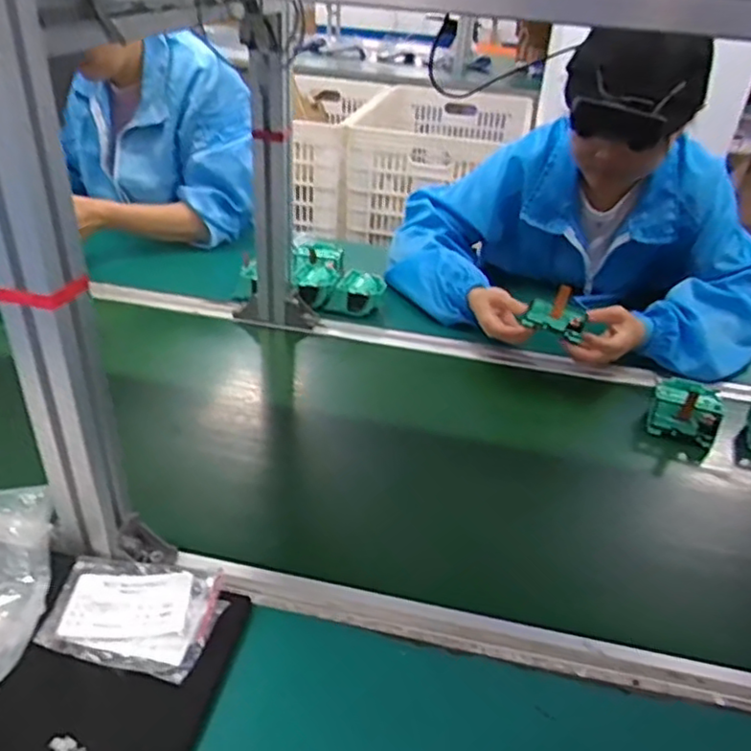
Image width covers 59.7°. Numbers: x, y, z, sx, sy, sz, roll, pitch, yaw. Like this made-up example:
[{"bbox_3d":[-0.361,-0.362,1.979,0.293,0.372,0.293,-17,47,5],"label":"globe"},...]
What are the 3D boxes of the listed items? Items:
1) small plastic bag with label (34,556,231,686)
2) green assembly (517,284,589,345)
[{"bbox_3d":[-0.185,0.182,0.511,0.123,0.014,0.094,9,33,9],"label":"small plastic bag with label"},{"bbox_3d":[0.220,-0.075,0.802,0.078,0.054,0.042,14,34,16],"label":"green assembly"}]

